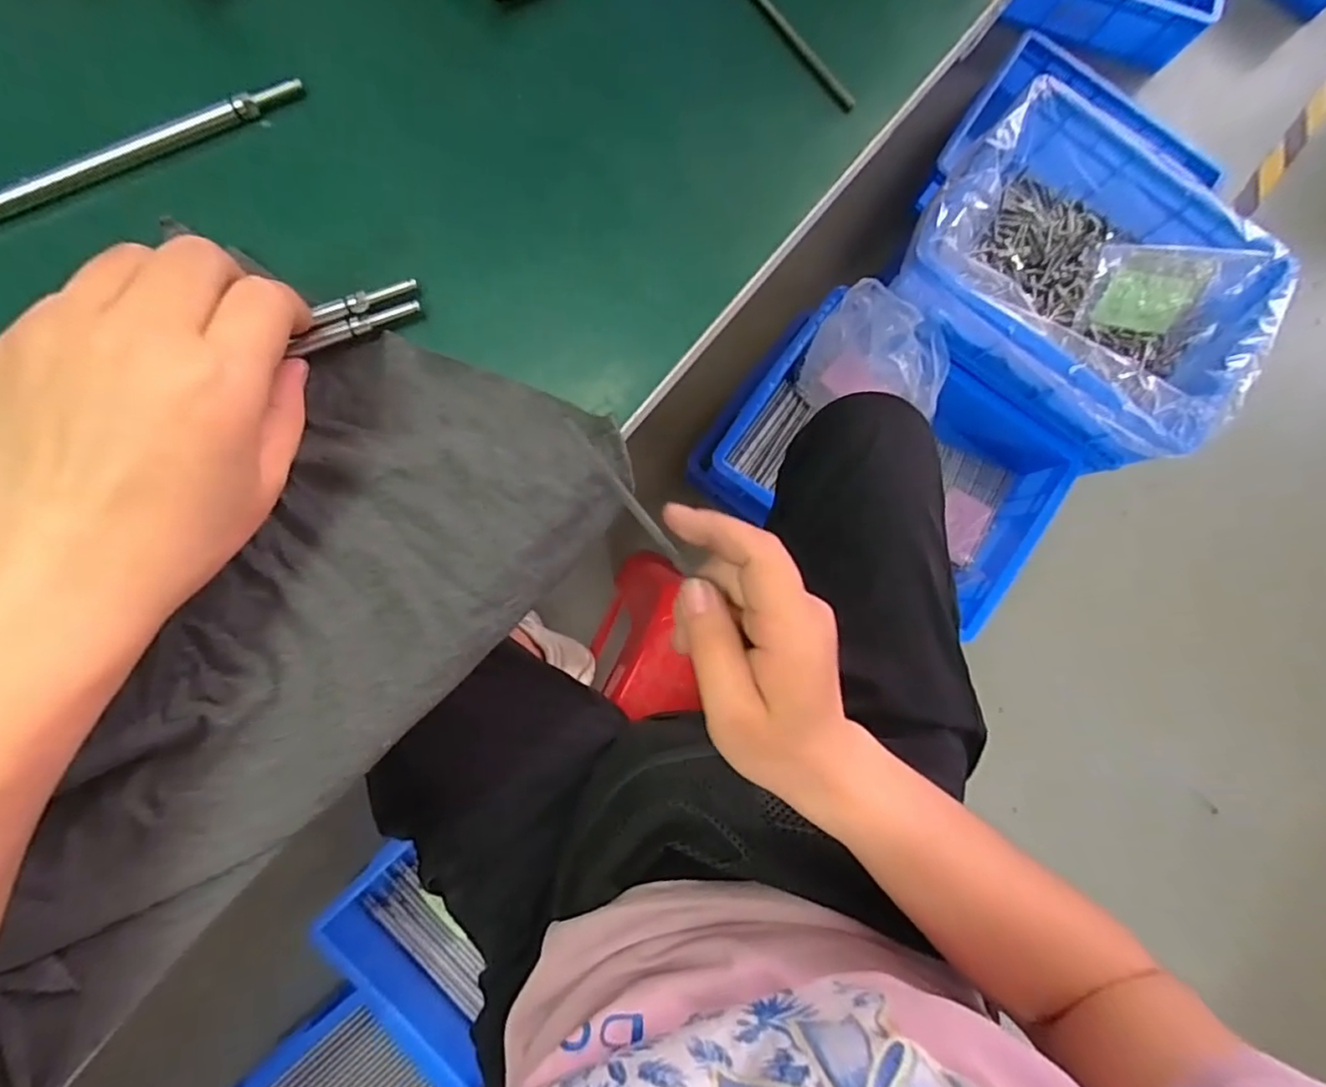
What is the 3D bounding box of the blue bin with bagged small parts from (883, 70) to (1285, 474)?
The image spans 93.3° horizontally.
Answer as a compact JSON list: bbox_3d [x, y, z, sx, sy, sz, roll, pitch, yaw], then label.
[{"bbox_3d":[0.528,-0.331,0.792,0.415,0.150,0.291,37,83,-1],"label":"blue bin with bagged small parts"}]

